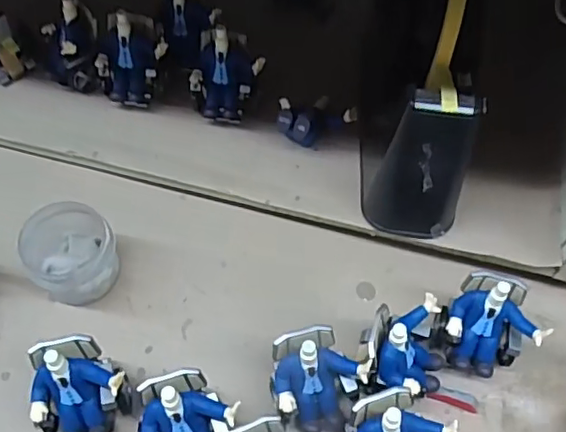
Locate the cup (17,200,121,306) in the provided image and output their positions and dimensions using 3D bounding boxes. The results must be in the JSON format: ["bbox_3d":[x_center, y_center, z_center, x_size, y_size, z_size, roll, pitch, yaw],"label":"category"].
[{"bbox_3d":[-0.131,0.025,0.360,0.048,0.051,0.052,1,60,-2],"label":"cup"}]

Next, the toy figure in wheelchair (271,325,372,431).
[{"bbox_3d":[0.020,0.092,0.321,0.048,0.062,0.049,-13,61,-9],"label":"toy figure in wheelchair"}]

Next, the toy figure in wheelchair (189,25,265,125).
[{"bbox_3d":[-0.040,-0.099,0.408,0.047,0.051,0.046,16,61,7],"label":"toy figure in wheelchair"}]

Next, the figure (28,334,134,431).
[{"bbox_3d":[-0.112,0.097,0.315,0.050,0.060,0.049,-6,61,-6],"label":"figure"}]

